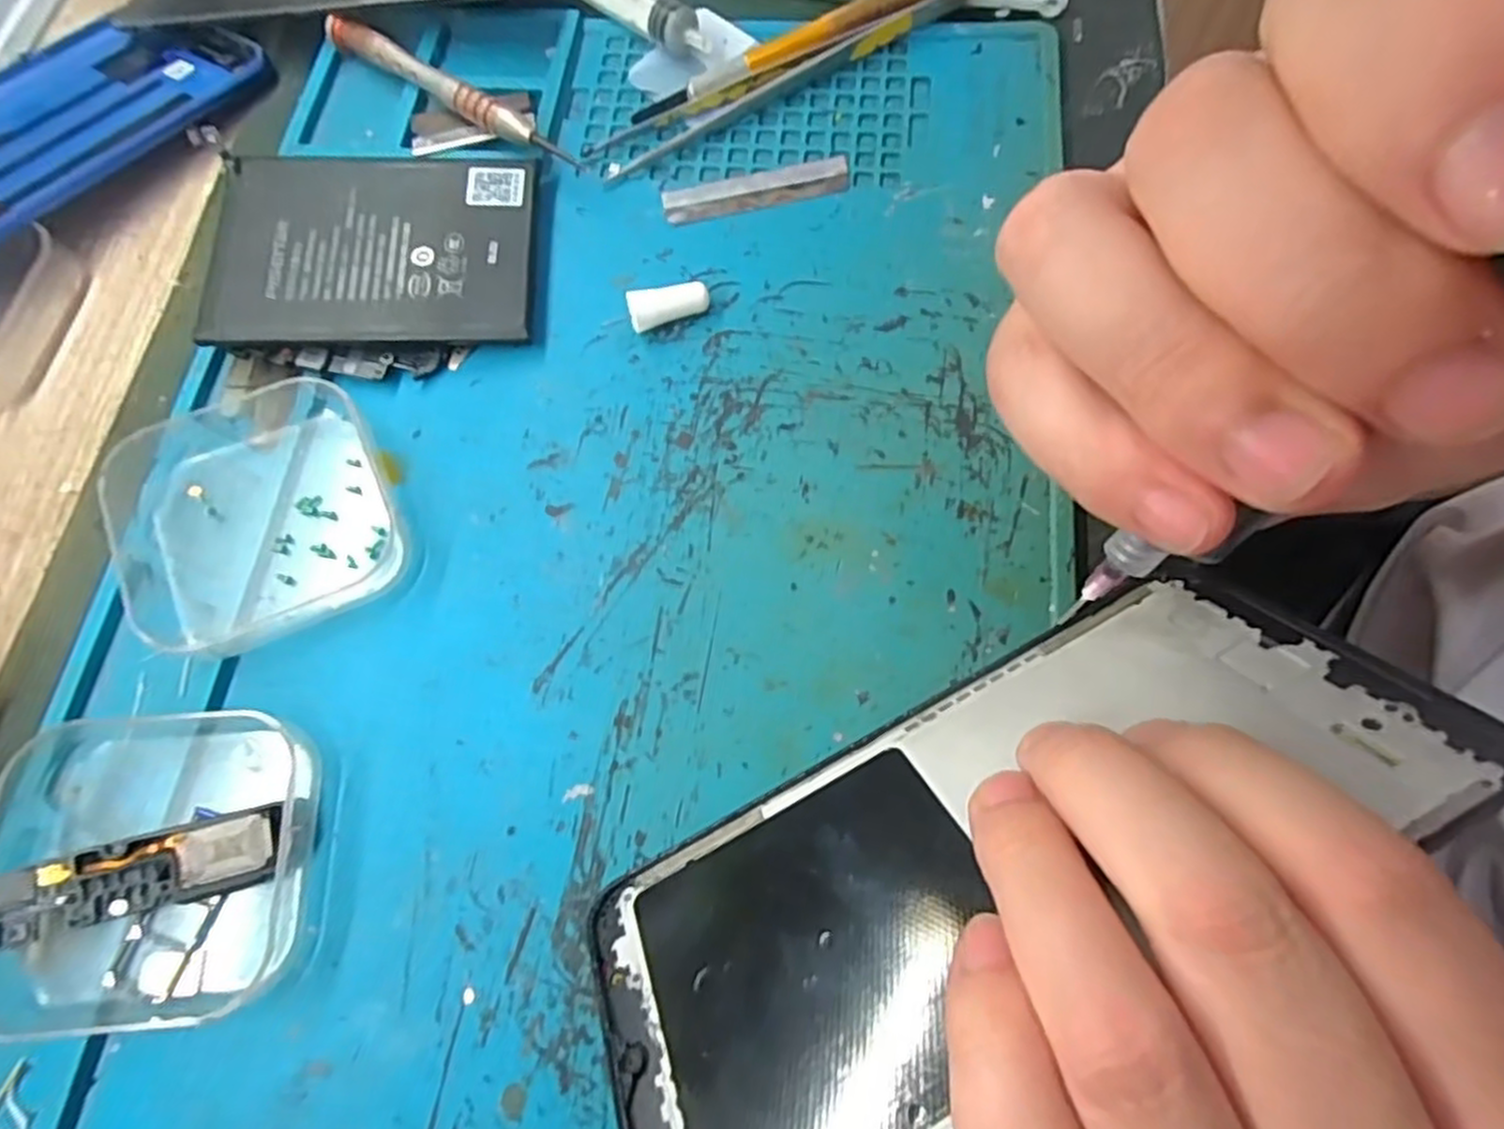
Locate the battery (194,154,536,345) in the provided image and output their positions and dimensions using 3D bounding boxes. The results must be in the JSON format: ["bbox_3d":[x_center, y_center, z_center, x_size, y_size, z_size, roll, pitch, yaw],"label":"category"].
[{"bbox_3d":[-0.109,-0.093,0.215,0.087,0.004,0.064,-2,72,-4],"label":"battery"}]

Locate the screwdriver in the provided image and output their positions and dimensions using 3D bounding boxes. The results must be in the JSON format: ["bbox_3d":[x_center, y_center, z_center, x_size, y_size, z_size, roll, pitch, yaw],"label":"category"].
[{"bbox_3d":[-0.097,-0.151,0.237,0.110,0.013,0.008,35,77,13],"label":"screwdriver"}]

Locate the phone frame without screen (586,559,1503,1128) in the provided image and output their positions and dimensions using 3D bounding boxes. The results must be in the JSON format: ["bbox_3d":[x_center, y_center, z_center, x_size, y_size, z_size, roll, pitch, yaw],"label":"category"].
[{"bbox_3d":[0.045,0.053,0.141,0.160,0.005,0.074,-29,31,-6],"label":"phone frame without screen"}]

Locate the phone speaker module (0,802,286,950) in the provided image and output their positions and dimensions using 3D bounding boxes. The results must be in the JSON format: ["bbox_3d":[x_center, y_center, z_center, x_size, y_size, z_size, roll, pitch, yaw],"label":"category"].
[{"bbox_3d":[-0.137,0.067,0.157,0.064,0.004,0.015,-9,71,-21],"label":"phone speaker module"}]

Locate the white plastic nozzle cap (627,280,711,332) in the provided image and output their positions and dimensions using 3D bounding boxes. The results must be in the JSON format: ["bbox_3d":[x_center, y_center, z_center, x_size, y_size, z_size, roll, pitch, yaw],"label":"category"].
[{"bbox_3d":[-0.024,-0.074,0.212,0.023,0.009,0.009,-18,71,-3],"label":"white plastic nozzle cap"}]

